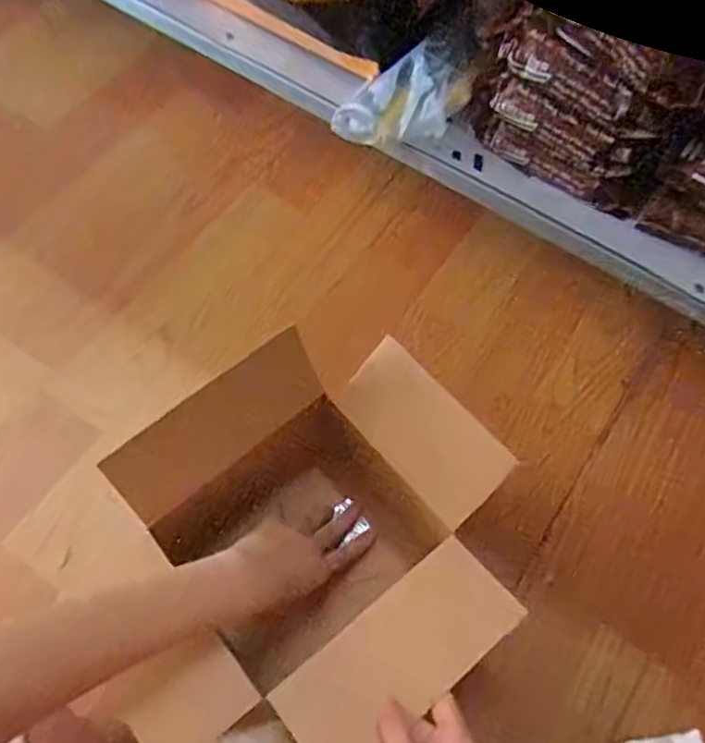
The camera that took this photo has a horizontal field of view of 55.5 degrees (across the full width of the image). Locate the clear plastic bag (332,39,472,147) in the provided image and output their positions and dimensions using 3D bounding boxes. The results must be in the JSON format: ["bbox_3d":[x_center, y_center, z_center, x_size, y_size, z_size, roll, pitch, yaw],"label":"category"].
[{"bbox_3d":[0.049,-0.267,0.641,0.110,0.067,0.085,20,65,7],"label":"clear plastic bag"}]

